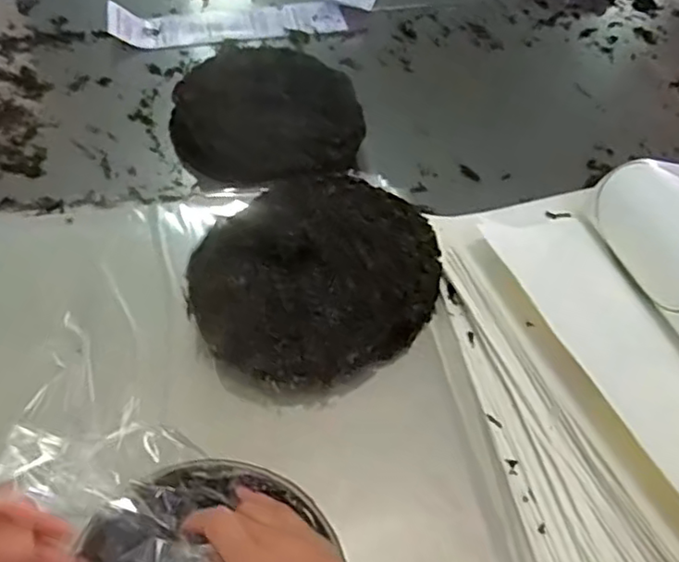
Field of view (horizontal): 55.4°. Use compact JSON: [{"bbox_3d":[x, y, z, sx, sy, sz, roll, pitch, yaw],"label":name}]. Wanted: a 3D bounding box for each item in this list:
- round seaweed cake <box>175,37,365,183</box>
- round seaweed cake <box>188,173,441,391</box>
[{"bbox_3d":[-0.088,-0.199,0.754,0.252,0.057,0.212,32,59,19],"label":"round seaweed cake"},{"bbox_3d":[-0.015,-0.009,0.600,0.198,0.037,0.244,35,60,20],"label":"round seaweed cake"}]

